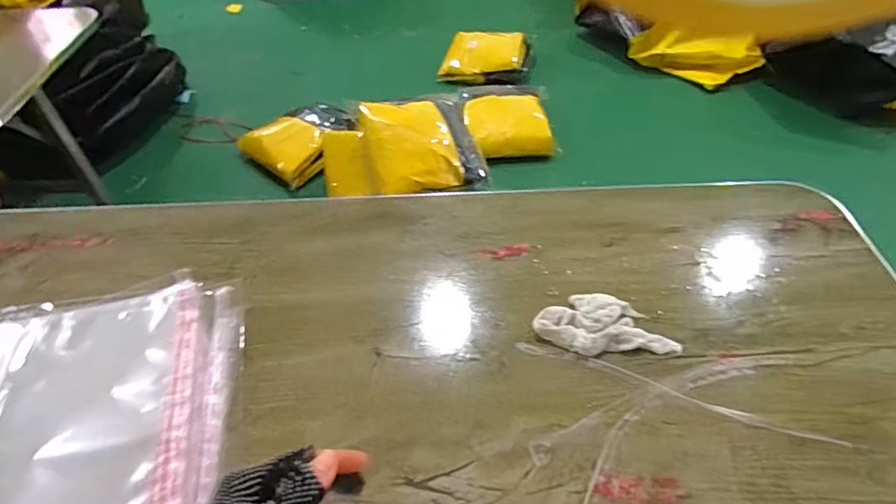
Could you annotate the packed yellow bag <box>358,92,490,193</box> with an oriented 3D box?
[{"bbox_3d":[-0.061,-0.257,1.256,0.266,0.061,0.243,-16,82,-14],"label":"packed yellow bag"}]

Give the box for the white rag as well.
[{"bbox_3d":[0.158,0.073,0.537,0.136,0.020,0.065,4,49,5],"label":"white rag"}]

